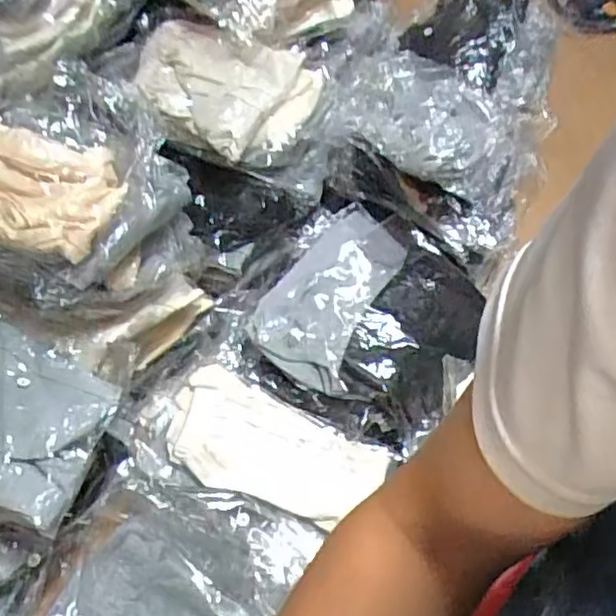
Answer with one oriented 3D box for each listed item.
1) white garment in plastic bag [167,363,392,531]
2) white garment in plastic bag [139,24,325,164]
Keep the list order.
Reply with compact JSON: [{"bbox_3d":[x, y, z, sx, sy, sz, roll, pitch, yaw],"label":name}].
[{"bbox_3d":[-0.039,0.154,0.732,0.234,0.034,0.124,20,52,12],"label":"white garment in plastic bag"},{"bbox_3d":[-0.119,-0.299,0.920,0.254,0.084,0.190,12,51,5],"label":"white garment in plastic bag"}]

